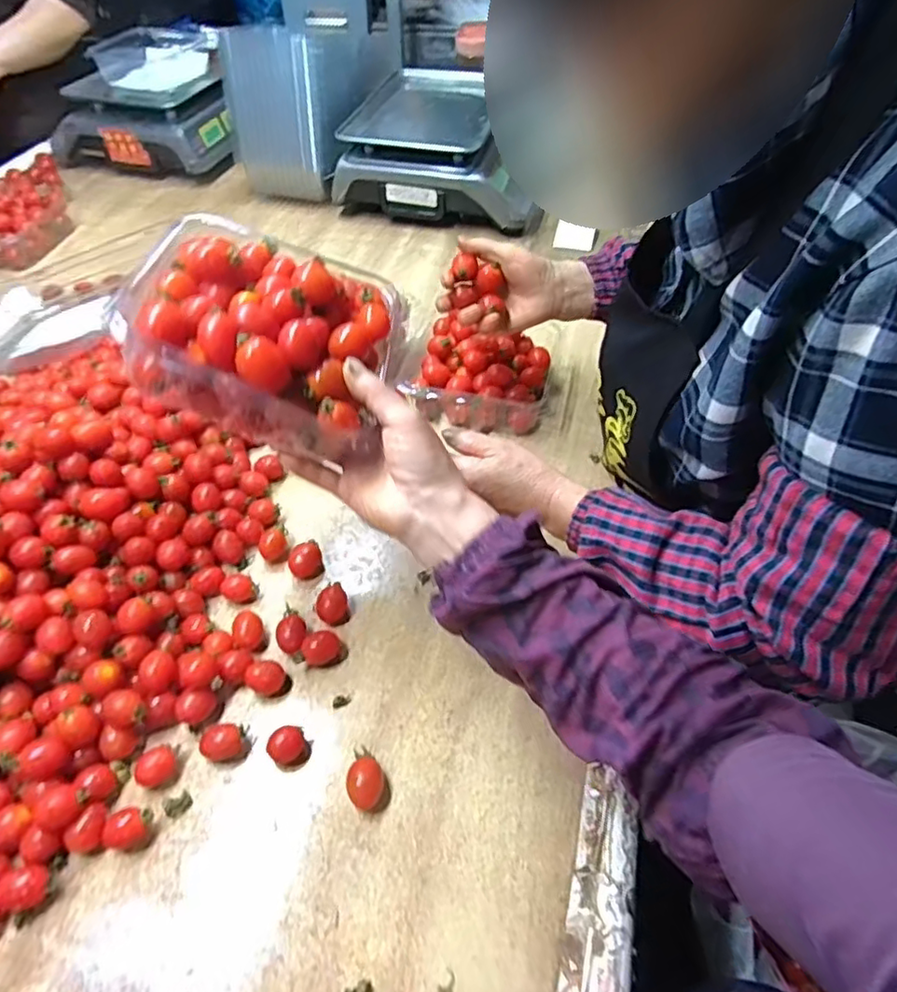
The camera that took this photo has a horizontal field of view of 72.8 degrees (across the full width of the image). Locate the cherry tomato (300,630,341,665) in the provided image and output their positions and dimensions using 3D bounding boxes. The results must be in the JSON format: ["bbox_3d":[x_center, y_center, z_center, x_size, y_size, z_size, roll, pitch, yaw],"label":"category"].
[{"bbox_3d":[-0.111,0.131,0.529,0.032,0.022,0.023,-24,53,-17],"label":"cherry tomato"}]

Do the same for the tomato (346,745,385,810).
[{"bbox_3d":[-0.063,0.214,0.462,0.026,0.019,0.042,-5,50,-2],"label":"tomato"}]

